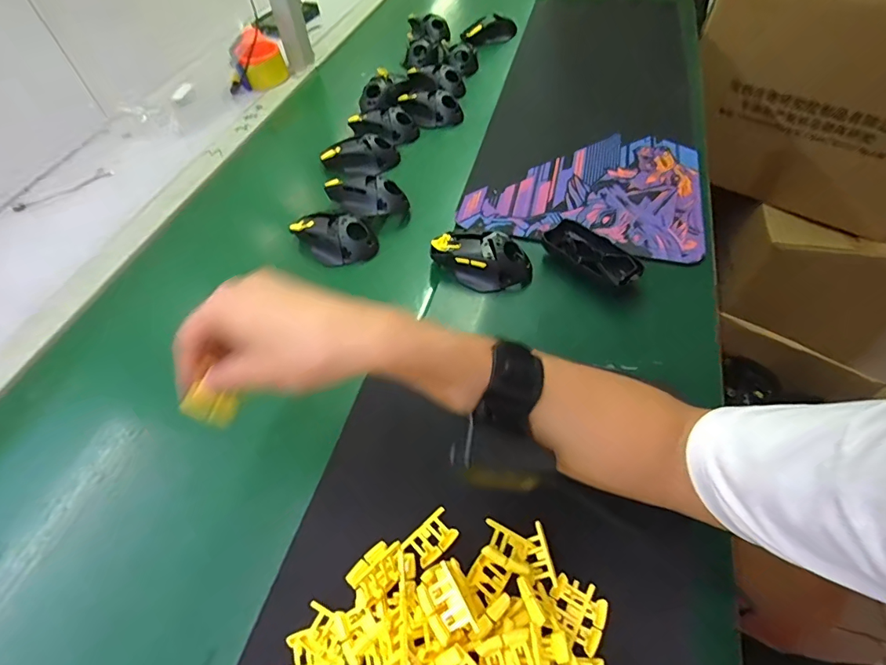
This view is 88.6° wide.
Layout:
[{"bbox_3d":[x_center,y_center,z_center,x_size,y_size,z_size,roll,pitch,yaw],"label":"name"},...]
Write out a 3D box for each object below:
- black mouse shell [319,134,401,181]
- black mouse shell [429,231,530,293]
[{"bbox_3d":[-0.122,-0.258,0.667,0.112,0.039,0.051,1,52,5],"label":"black mouse shell"},{"bbox_3d":[0.043,-0.085,0.511,0.111,0.036,0.061,19,56,18],"label":"black mouse shell"}]

